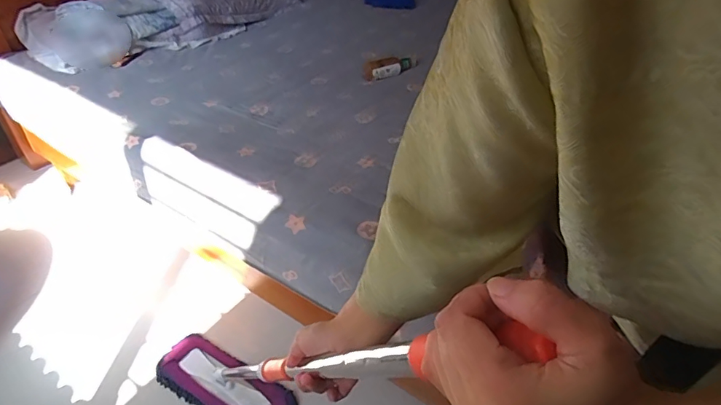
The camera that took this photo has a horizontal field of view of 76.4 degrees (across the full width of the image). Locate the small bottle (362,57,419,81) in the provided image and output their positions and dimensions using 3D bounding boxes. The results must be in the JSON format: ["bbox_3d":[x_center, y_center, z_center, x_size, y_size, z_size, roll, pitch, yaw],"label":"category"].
[{"bbox_3d":[0.111,-0.490,1.656,0.233,0.042,0.097,-18,42,-21],"label":"small bottle"}]

